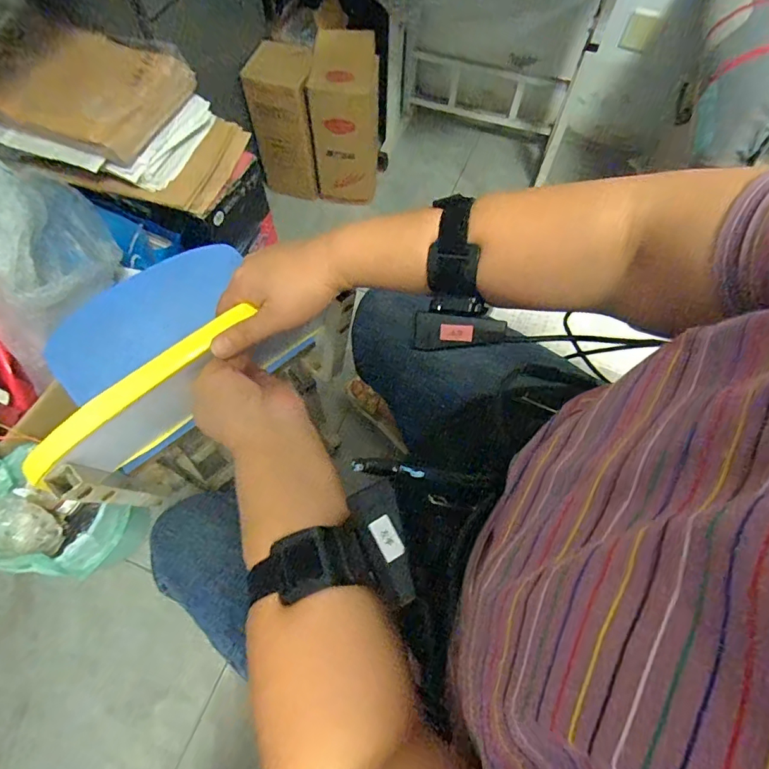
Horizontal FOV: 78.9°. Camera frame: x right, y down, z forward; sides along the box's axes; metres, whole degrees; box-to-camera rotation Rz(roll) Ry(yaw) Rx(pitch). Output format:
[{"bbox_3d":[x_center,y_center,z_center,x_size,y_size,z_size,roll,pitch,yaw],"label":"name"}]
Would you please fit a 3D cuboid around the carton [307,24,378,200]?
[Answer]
[{"bbox_3d":[-0.110,-0.750,1.329,0.175,0.363,0.241,1,64,-1],"label":"carton"}]

